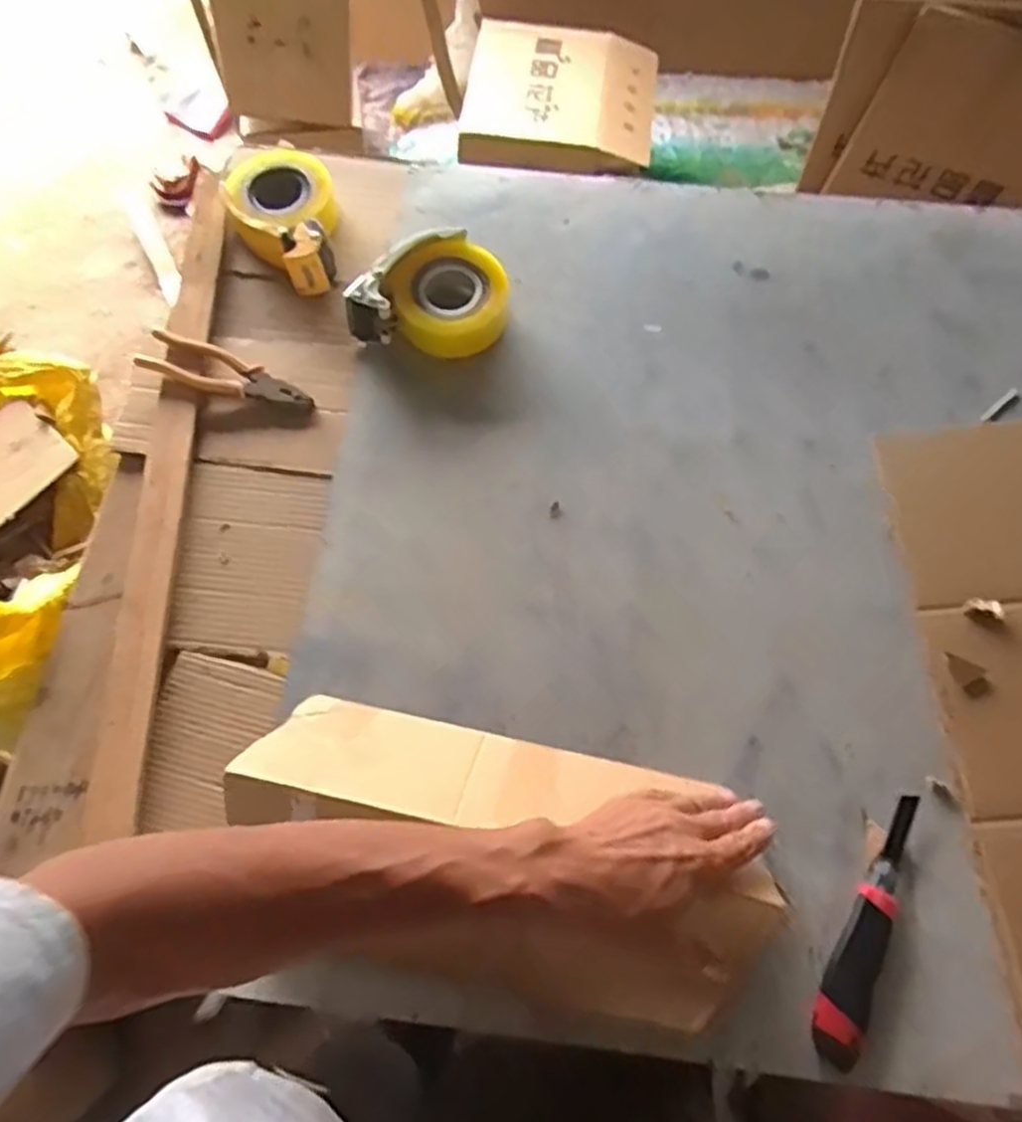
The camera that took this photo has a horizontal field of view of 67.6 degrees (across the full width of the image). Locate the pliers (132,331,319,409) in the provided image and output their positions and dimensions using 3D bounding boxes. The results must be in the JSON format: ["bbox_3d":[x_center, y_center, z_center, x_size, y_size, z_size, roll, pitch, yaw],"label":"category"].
[{"bbox_3d":[-0.311,-0.204,0.839,0.195,0.031,0.053,18,69,9],"label":"pliers"}]

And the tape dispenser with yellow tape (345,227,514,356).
[{"bbox_3d":[-0.083,-0.302,0.845,0.175,0.061,0.139,15,89,-11],"label":"tape dispenser with yellow tape"}]

